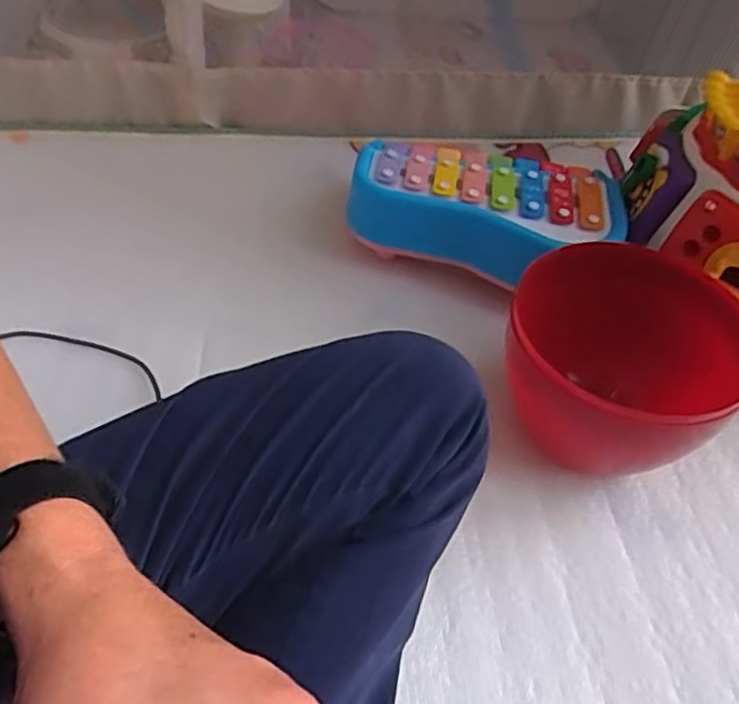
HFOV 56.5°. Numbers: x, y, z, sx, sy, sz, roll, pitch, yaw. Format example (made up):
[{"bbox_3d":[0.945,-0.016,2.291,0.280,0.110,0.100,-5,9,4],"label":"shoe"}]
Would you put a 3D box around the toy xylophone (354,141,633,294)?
[{"bbox_3d":[0.133,-0.167,0.802,0.301,0.073,0.162,14,48,8],"label":"toy xylophone"}]

